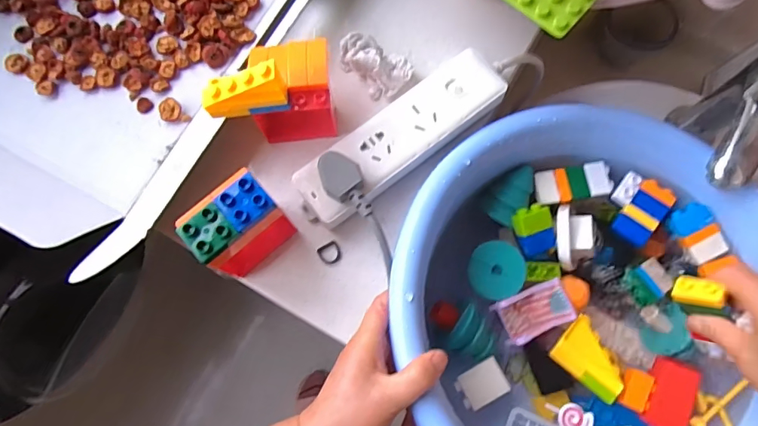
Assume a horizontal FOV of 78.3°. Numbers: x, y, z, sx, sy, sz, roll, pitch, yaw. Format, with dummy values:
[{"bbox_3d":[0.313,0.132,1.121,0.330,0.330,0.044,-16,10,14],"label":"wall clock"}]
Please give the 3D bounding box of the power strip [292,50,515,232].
[{"bbox_3d":[0.020,-0.066,0.415,0.205,0.034,0.060,-38,79,-9],"label":"power strip"}]

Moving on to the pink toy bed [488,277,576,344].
[{"bbox_3d":[0.145,0.093,0.435,0.064,0.019,0.041,-22,77,-6],"label":"pink toy bed"}]

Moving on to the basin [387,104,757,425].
[{"bbox_3d":[0.177,0.085,0.404,0.325,0.114,0.333,0,76,0],"label":"basin"}]

